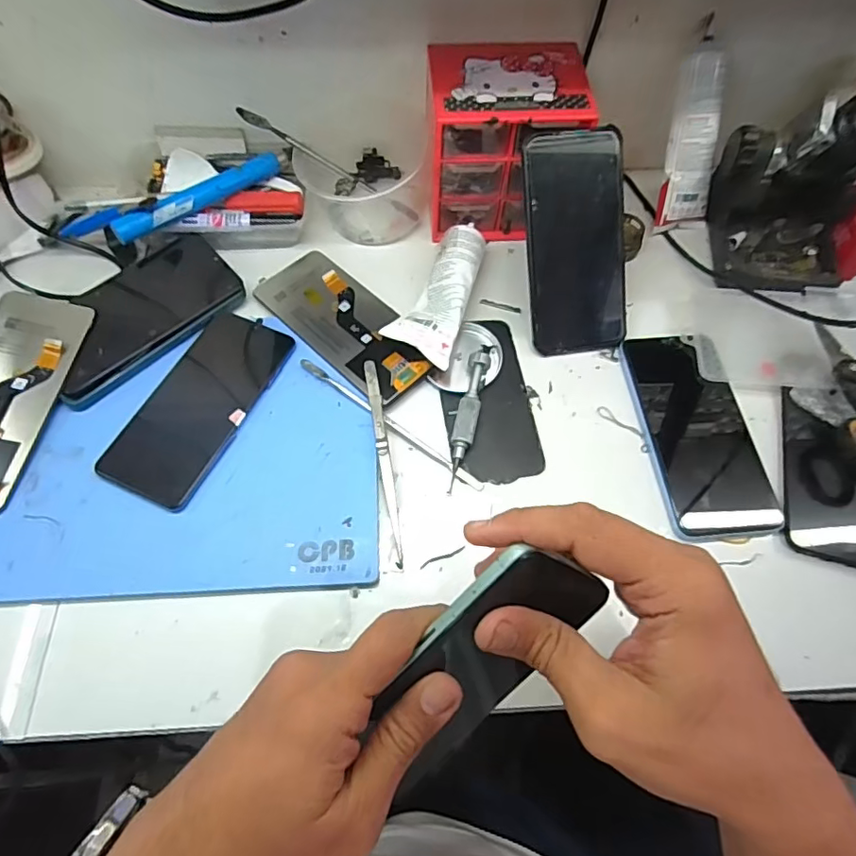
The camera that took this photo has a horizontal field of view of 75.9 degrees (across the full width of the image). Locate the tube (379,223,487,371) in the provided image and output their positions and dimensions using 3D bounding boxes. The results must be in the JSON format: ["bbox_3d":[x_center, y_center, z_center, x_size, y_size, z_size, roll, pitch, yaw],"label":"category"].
[{"bbox_3d":[0.017,-0.111,0.454,0.053,0.027,0.138,23,65,10],"label":"tube"}]

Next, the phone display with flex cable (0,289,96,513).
[{"bbox_3d":[-0.304,-0.024,0.390,0.070,0.009,0.163,12,69,-1],"label":"phone display with flex cable"}]

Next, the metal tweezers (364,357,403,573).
[{"bbox_3d":[-0.031,0.019,0.392,0.009,0.013,0.155,-8,63,-5],"label":"metal tweezers"}]

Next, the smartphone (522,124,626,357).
[{"bbox_3d":[0.118,-0.145,0.436,0.078,0.009,0.165,-8,105,-7],"label":"smartphone"}]

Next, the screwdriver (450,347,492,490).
[{"bbox_3d":[0.029,-0.007,0.412,0.016,0.019,0.109,12,63,5],"label":"screwdriver"}]

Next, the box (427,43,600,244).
[{"bbox_3d":[0.063,-0.248,0.482,0.124,0.118,0.110,-3,63,-3],"label":"box"}]

